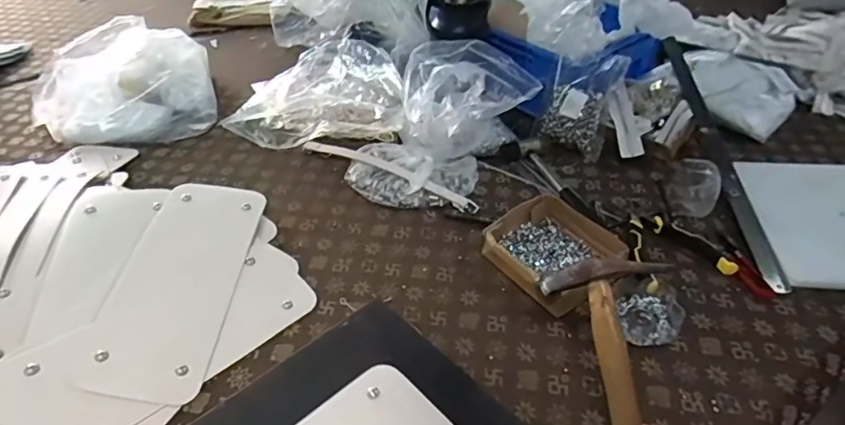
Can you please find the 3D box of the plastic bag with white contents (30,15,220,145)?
[{"bbox_3d":[-0.528,-0.234,0.927,0.303,0.114,0.248,-8,42,-8],"label":"plastic bag with white contents"}]

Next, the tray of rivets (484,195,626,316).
[{"bbox_3d":[0.162,0.047,0.658,0.132,0.040,0.145,-28,48,-28],"label":"tray of rivets"}]

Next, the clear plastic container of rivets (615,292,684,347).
[{"bbox_3d":[0.252,0.112,0.589,0.064,0.023,0.071,6,41,8],"label":"clear plastic container of rivets"}]

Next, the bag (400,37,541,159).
[{"bbox_3d":[0.068,-0.159,0.755,0.170,0.164,0.163,2,41,3],"label":"bag"}]

